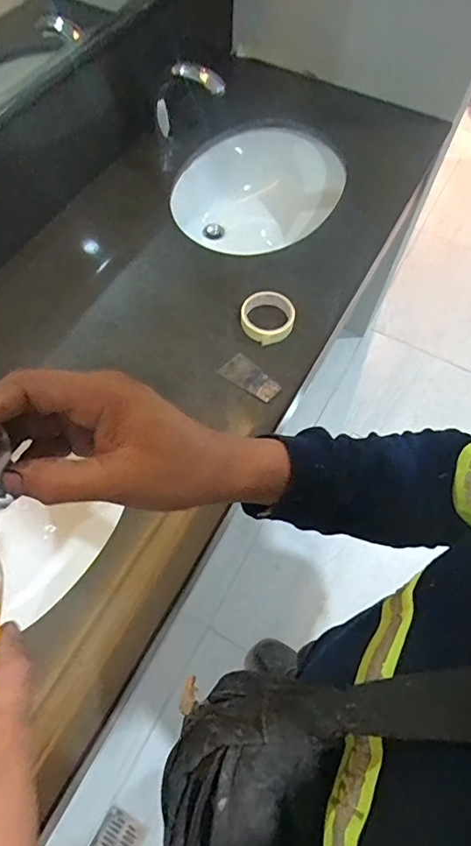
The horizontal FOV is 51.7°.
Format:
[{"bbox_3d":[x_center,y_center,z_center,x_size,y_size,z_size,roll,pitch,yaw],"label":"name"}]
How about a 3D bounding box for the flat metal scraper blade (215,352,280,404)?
[{"bbox_3d":[0.024,-0.073,0.799,0.098,0.004,0.050,39,79,14],"label":"flat metal scraper blade"}]

